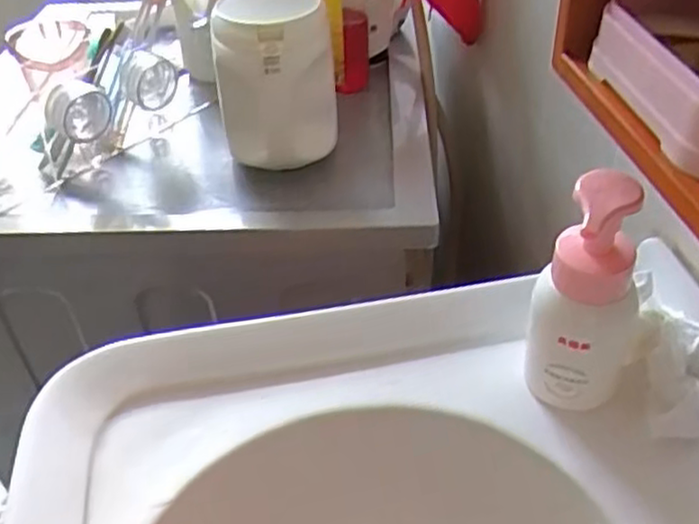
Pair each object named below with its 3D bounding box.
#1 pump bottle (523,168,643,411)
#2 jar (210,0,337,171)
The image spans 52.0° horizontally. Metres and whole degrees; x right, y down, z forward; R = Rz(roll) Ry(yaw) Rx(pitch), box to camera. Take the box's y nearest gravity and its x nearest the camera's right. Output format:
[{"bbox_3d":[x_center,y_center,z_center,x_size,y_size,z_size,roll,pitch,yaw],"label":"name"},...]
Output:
[{"bbox_3d":[0.145,0.018,0.438,0.060,0.154,0.056,-3,41,2],"label":"pump bottle"},{"bbox_3d":[-0.077,-0.175,0.747,0.110,0.184,0.103,-3,41,2],"label":"jar"}]

